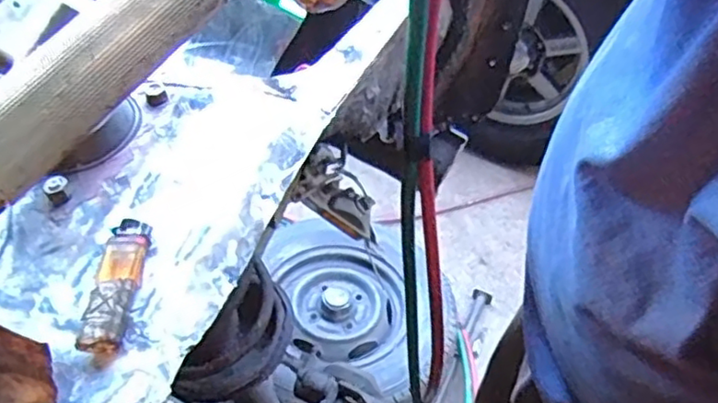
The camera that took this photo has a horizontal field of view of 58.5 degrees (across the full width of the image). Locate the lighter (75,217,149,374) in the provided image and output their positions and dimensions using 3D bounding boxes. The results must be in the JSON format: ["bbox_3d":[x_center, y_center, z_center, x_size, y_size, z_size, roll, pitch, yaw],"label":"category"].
[{"bbox_3d":[-0.137,0.049,0.359,0.022,0.011,0.083,2,60,5],"label":"lighter"}]

